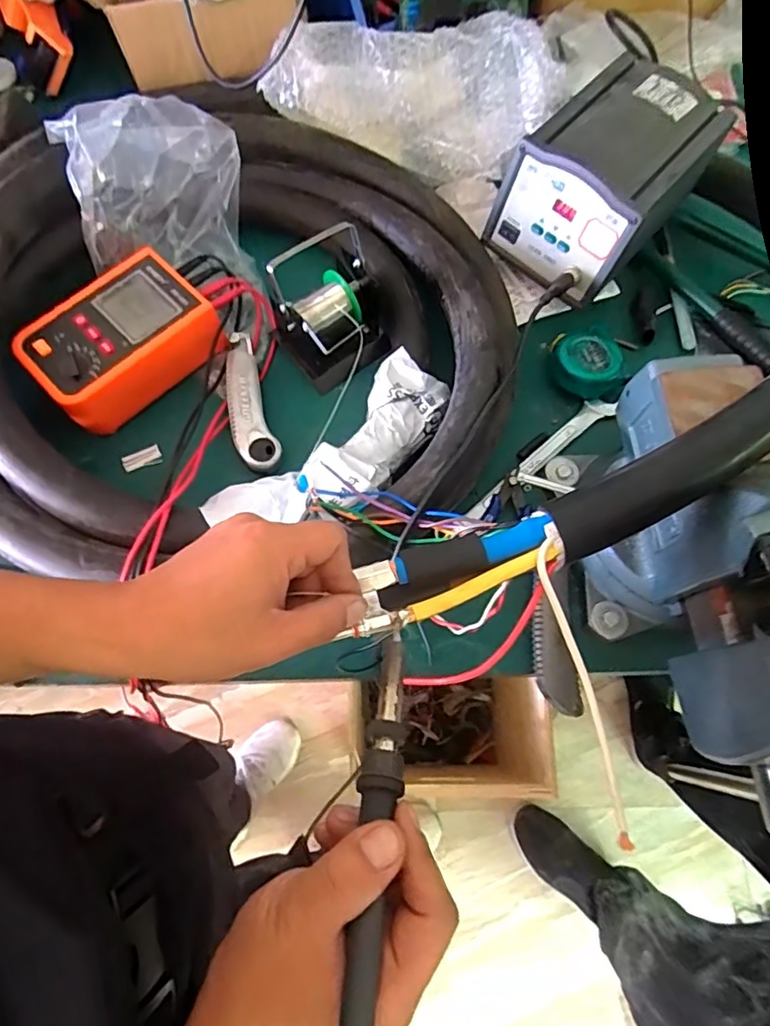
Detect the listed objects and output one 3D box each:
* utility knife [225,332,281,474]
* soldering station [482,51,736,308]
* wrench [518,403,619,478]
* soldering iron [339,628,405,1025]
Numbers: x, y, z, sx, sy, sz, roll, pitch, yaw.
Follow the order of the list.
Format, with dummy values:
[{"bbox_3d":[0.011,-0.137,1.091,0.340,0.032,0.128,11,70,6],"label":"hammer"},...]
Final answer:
[{"bbox_3d":[-0.131,-0.108,0.523,0.037,0.014,0.150,-17,71,-6],"label":"utility knife"},{"bbox_3d":[0.210,-0.311,0.552,0.132,0.120,0.203,42,75,14],"label":"soldering station"},{"bbox_3d":[0.171,-0.075,0.531,0.129,0.005,0.023,-34,77,-19],"label":"wrench"},{"bbox_3d":[-0.006,0.159,0.239,0.018,0.015,0.231,6,55,2],"label":"soldering iron"}]

